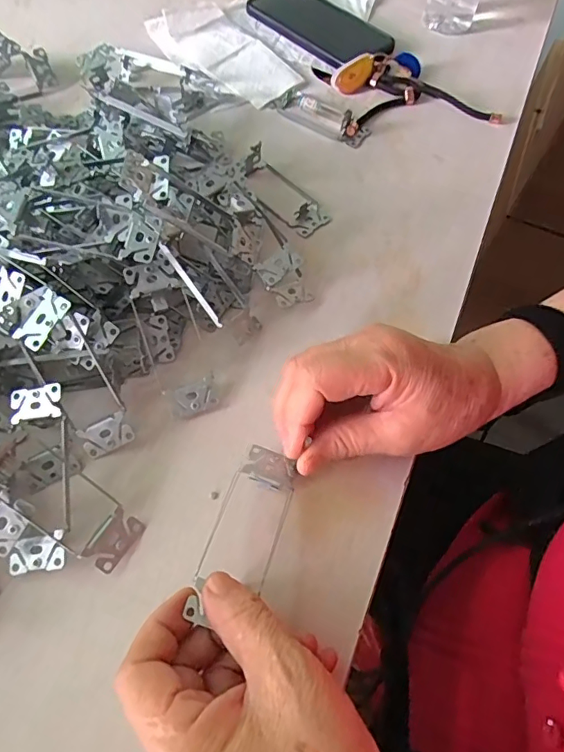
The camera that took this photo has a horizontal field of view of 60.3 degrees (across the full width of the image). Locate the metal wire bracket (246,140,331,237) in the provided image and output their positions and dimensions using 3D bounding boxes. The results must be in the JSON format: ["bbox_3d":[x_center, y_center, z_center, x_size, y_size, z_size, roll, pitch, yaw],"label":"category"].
[{"bbox_3d":[-0.001,-0.158,0.412,0.045,0.024,0.090,-38,71,-20],"label":"metal wire bracket"}]

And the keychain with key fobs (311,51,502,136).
[{"bbox_3d":[0.124,-0.292,0.487,0.154,0.022,0.114,-8,64,-8],"label":"keychain with key fobs"}]

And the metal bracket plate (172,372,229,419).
[{"bbox_3d":[-0.057,0.015,0.326,0.032,0.007,0.024,-21,79,-14],"label":"metal bracket plate"}]

